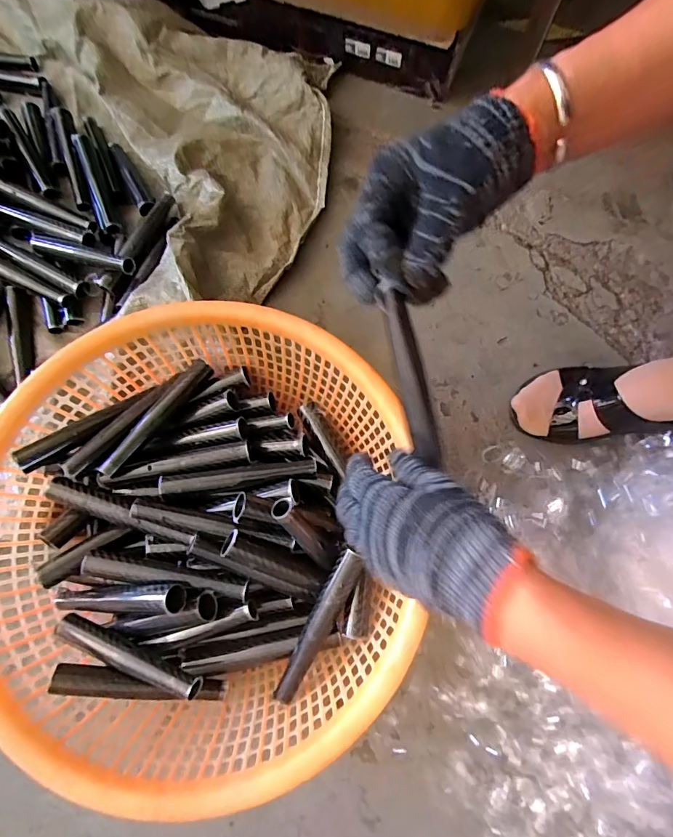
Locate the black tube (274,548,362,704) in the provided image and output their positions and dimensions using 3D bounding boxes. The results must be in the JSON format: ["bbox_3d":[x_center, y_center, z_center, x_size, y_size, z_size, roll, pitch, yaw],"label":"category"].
[{"bbox_3d":[-0.015,0.185,0.373,0.021,0.016,0.144,27,90,7],"label":"black tube"}]

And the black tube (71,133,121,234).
[{"bbox_3d":[-0.313,-0.305,0.539,0.023,0.020,0.151,-23,76,-6],"label":"black tube"}]

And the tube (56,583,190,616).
[{"bbox_3d":[-0.204,0.167,0.386,0.152,0.024,0.023,-11,74,22],"label":"tube"}]

